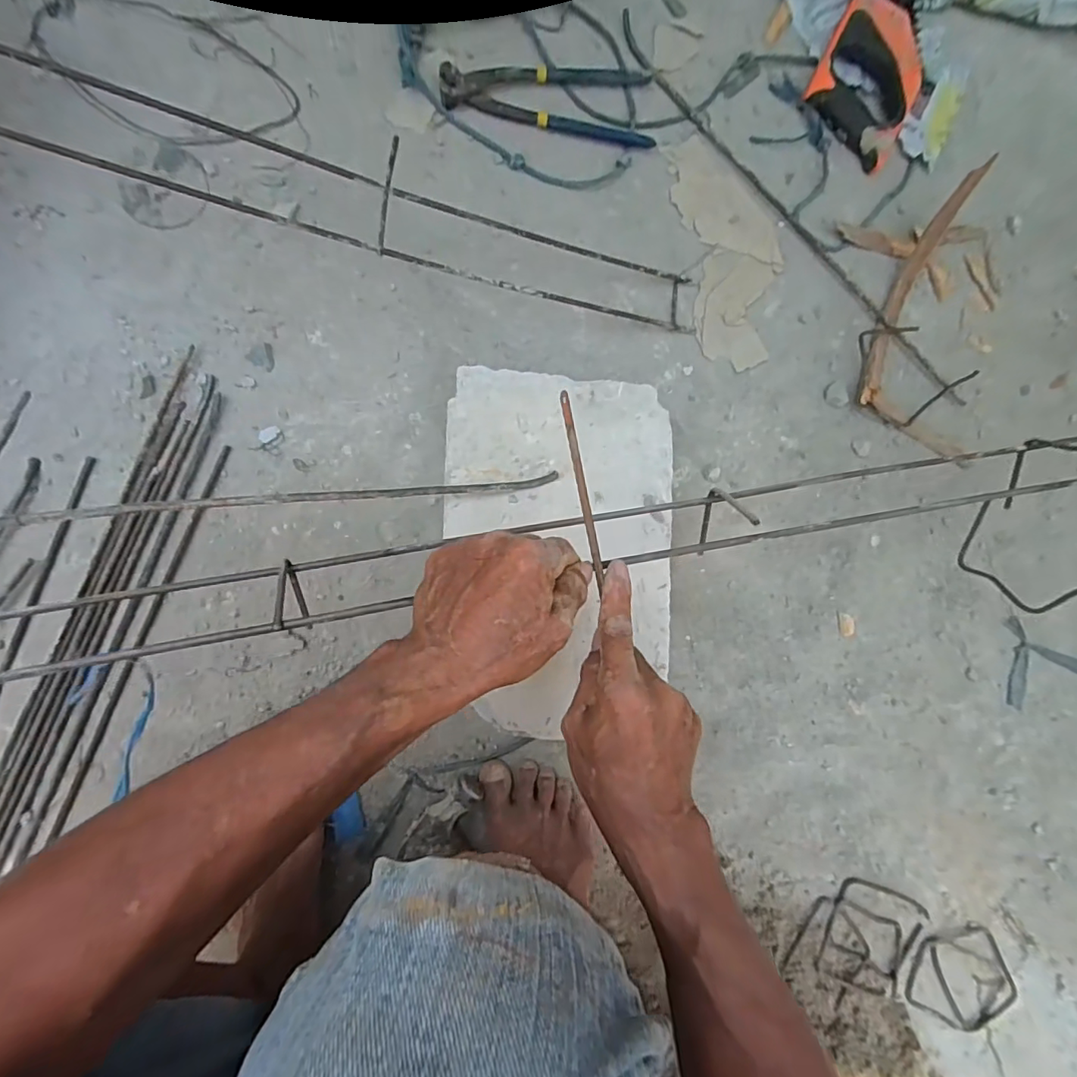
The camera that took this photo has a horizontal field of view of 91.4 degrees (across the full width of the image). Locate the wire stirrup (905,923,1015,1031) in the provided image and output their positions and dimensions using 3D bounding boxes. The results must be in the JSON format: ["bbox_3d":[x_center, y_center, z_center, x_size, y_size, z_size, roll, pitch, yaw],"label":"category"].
[{"bbox_3d":[0.461,0.471,0.567,0.120,0.005,0.108,31,85,-6],"label":"wire stirrup"}]

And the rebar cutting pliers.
[{"bbox_3d":[0.011,-0.451,0.536,0.213,0.017,0.073,2,88,-8],"label":"rebar cutting pliers"}]

